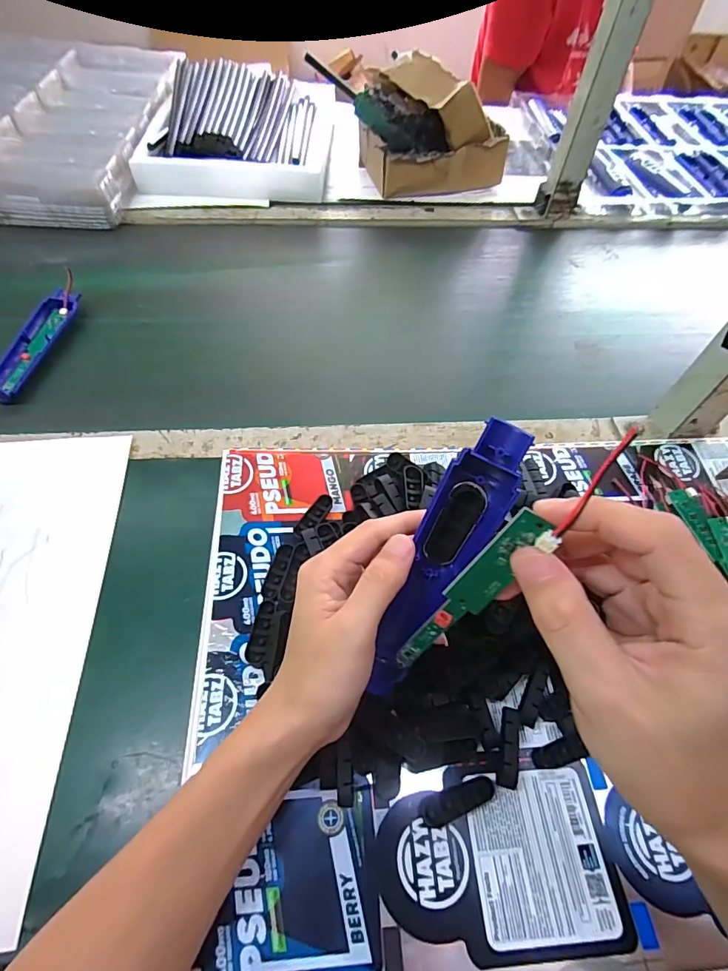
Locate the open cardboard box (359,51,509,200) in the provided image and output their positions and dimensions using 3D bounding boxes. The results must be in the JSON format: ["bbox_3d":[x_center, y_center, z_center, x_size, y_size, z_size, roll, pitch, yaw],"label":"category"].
[{"bbox_3d":[0.099,-0.569,0.728,0.200,0.119,0.193,-17,59,-13],"label":"open cardboard box"}]

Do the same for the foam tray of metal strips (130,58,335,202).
[{"bbox_3d":[-0.202,-0.619,0.800,0.294,0.088,0.375,3,53,-3],"label":"foam tray of metal strips"}]

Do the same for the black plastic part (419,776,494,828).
[{"bbox_3d":[0.060,0.201,0.293,0.047,0.008,0.016,-14,59,-12],"label":"black plastic part"}]

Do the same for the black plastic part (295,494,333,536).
[{"bbox_3d":[-0.043,0.026,0.403,0.014,0.009,0.043,28,60,14],"label":"black plastic part"}]

